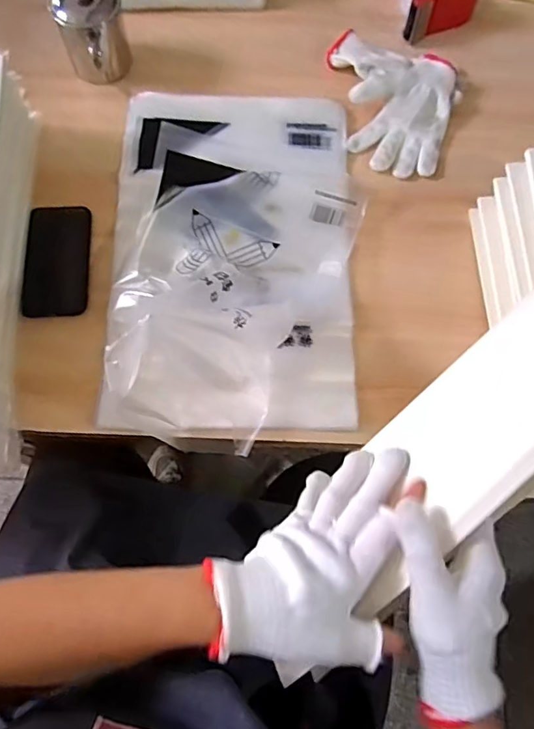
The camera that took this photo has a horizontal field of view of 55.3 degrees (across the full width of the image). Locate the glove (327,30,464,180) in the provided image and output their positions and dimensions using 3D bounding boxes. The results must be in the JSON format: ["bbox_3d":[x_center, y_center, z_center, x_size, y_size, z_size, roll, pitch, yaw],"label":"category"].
[{"bbox_3d":[0.169,-0.376,0.728,0.191,0.031,0.207,19,71,4],"label":"glove"}]

